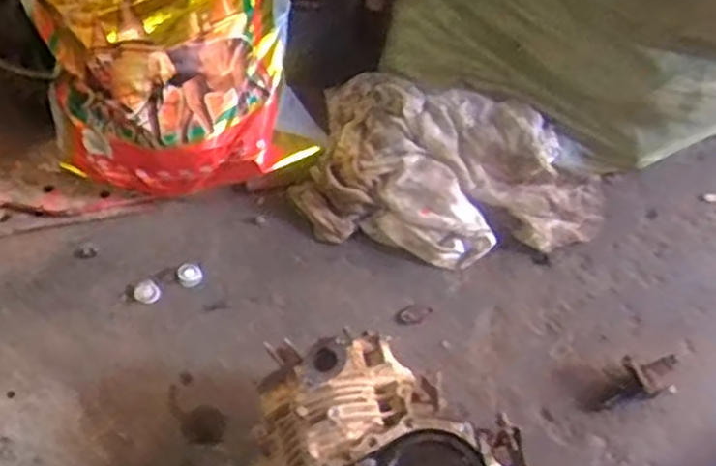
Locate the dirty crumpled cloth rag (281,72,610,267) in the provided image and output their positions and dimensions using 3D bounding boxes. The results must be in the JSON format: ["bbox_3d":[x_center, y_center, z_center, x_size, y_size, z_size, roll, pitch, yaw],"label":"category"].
[{"bbox_3d":[0.114,-0.074,0.944,0.372,0.119,0.189,15,59,12],"label":"dirty crumpled cloth rag"}]

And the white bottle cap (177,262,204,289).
[{"bbox_3d":[-0.214,0.053,0.964,0.032,0.021,0.027,-9,57,-3],"label":"white bottle cap"}]

